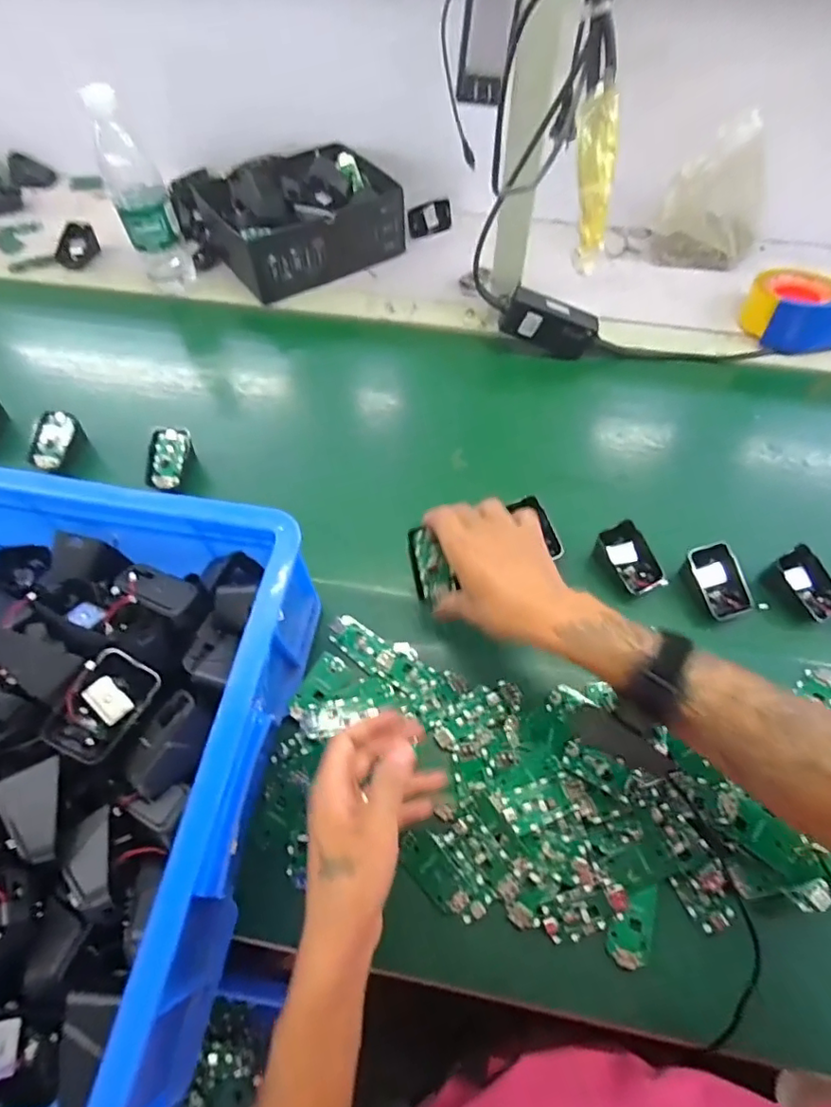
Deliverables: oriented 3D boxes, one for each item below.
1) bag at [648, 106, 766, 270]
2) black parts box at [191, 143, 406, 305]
[{"bbox_3d":[0.404,-0.471,0.742,0.139,0.159,0.059,19,63,12],"label":"bag"},{"bbox_3d":[-0.161,-0.489,0.799,0.249,0.085,0.193,-31,64,-15],"label":"black parts box"}]

